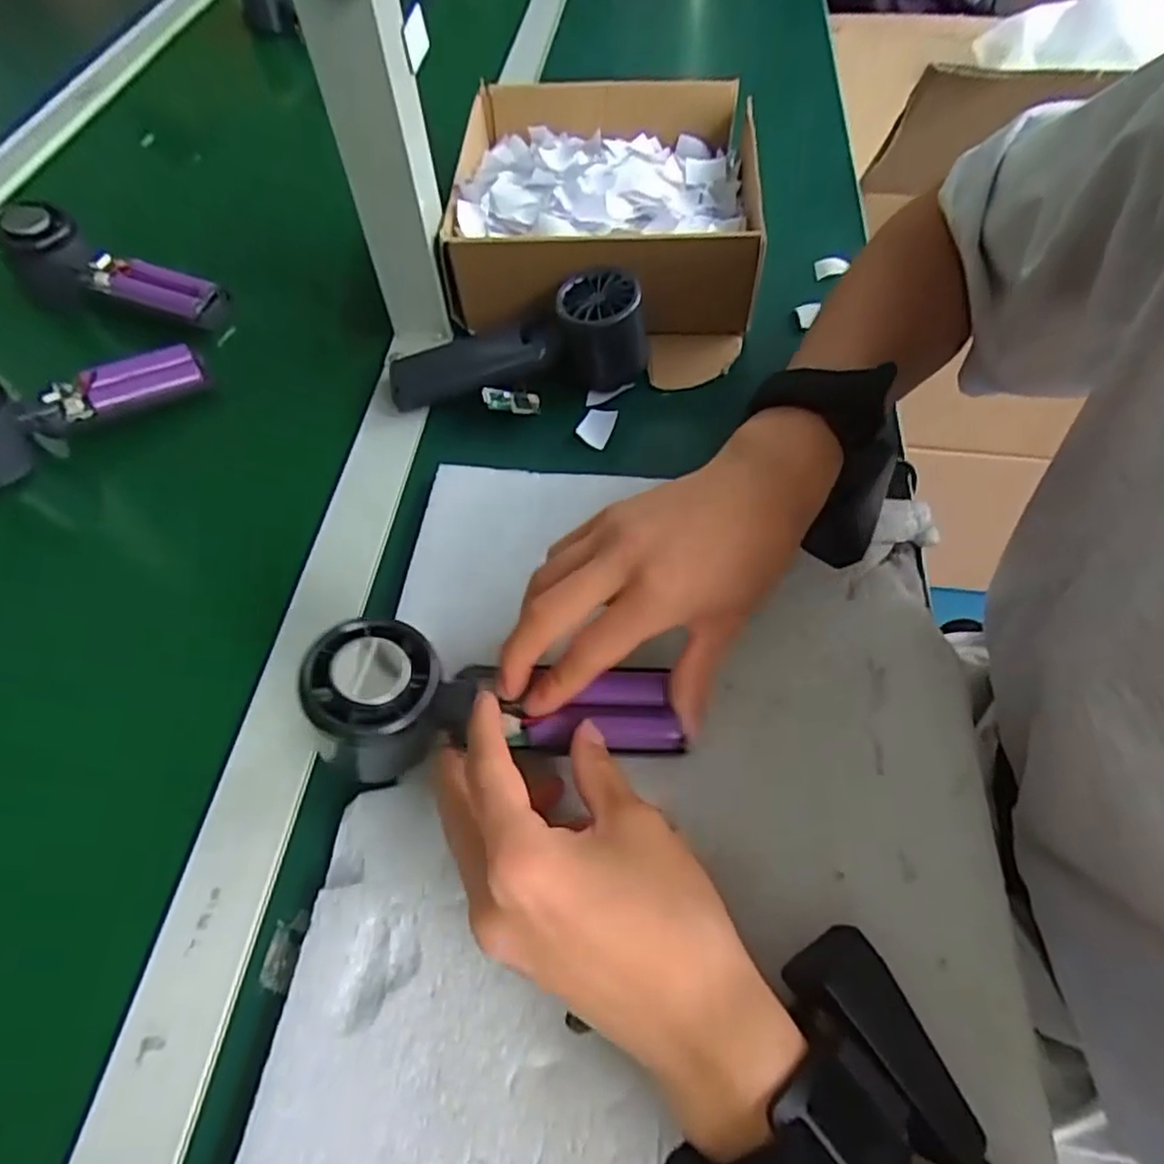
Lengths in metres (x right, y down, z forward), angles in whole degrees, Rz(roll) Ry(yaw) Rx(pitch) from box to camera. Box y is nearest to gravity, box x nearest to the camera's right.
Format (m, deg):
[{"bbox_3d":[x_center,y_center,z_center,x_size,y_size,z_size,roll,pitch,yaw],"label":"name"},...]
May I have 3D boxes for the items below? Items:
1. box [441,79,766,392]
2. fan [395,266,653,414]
[{"bbox_3d":[0.021,-0.283,0.514,0.200,0.078,0.236,4,57,4],"label":"box"},{"bbox_3d":[-0.039,-0.156,0.444,0.163,0.059,0.061,-6,57,-3],"label":"fan"}]

